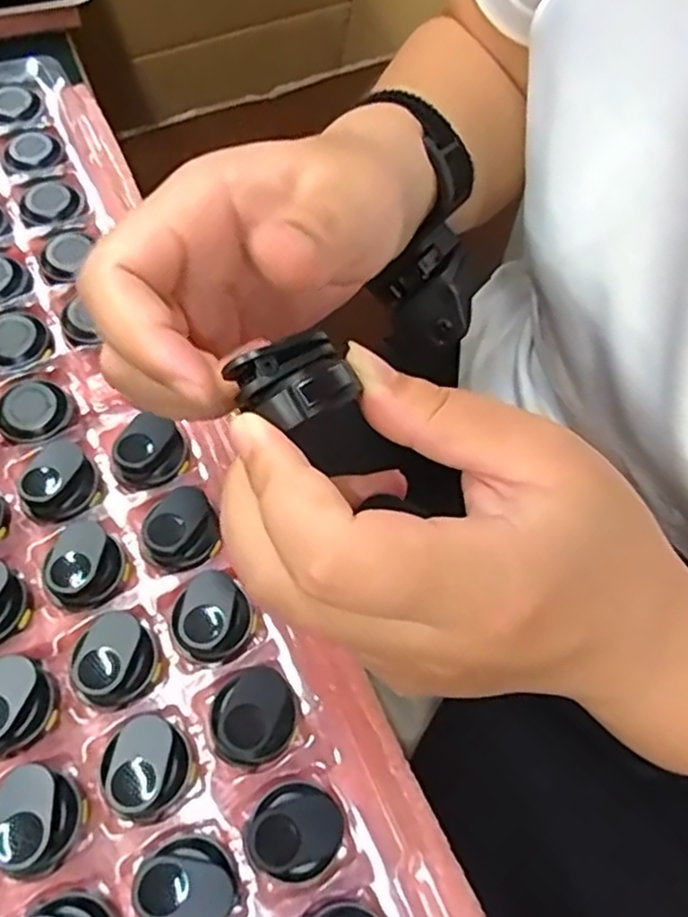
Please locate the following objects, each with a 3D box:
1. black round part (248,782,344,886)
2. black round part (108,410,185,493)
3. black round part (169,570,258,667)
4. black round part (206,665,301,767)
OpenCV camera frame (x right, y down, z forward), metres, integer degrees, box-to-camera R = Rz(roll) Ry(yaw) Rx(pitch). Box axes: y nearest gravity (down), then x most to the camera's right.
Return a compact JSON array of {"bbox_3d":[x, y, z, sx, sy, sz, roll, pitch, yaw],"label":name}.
[{"bbox_3d":[-0.016,0.118,0.222,0.026,0.007,0.028,1,62,-2],"label":"black round part"},{"bbox_3d":[-0.077,-0.001,0.279,0.023,0.014,0.029,21,63,9],"label":"black round part"},{"bbox_3d":[-0.045,0.055,0.246,0.026,0.013,0.031,3,62,-1],"label":"black round part"},{"bbox_3d":[-0.031,0.085,0.234,0.029,0.013,0.027,1,62,-2],"label":"black round part"}]

